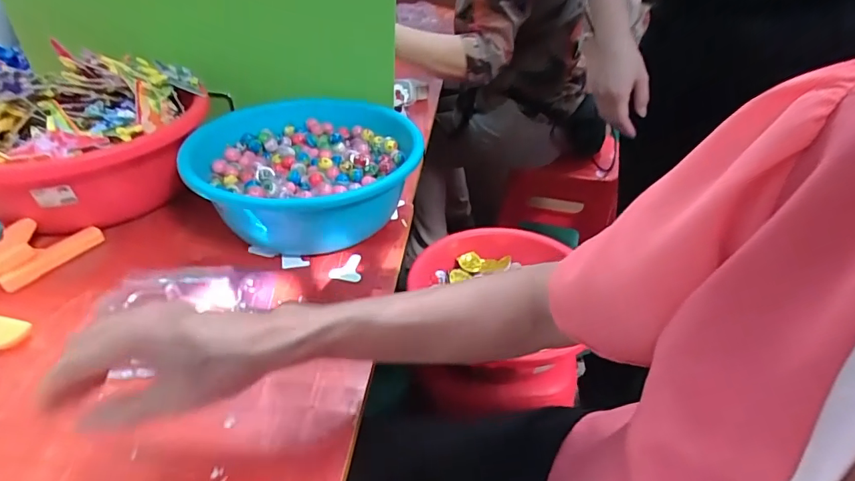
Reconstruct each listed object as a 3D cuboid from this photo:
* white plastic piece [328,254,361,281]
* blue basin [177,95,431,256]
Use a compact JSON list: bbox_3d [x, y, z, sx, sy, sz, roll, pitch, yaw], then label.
[{"bbox_3d":[-0.092,0.030,0.549,0.035,0.007,0.039,3,38,2],"label":"white plastic piece"},{"bbox_3d":[-0.142,-0.077,0.596,0.251,0.102,0.250,1,38,-1],"label":"blue basin"}]

